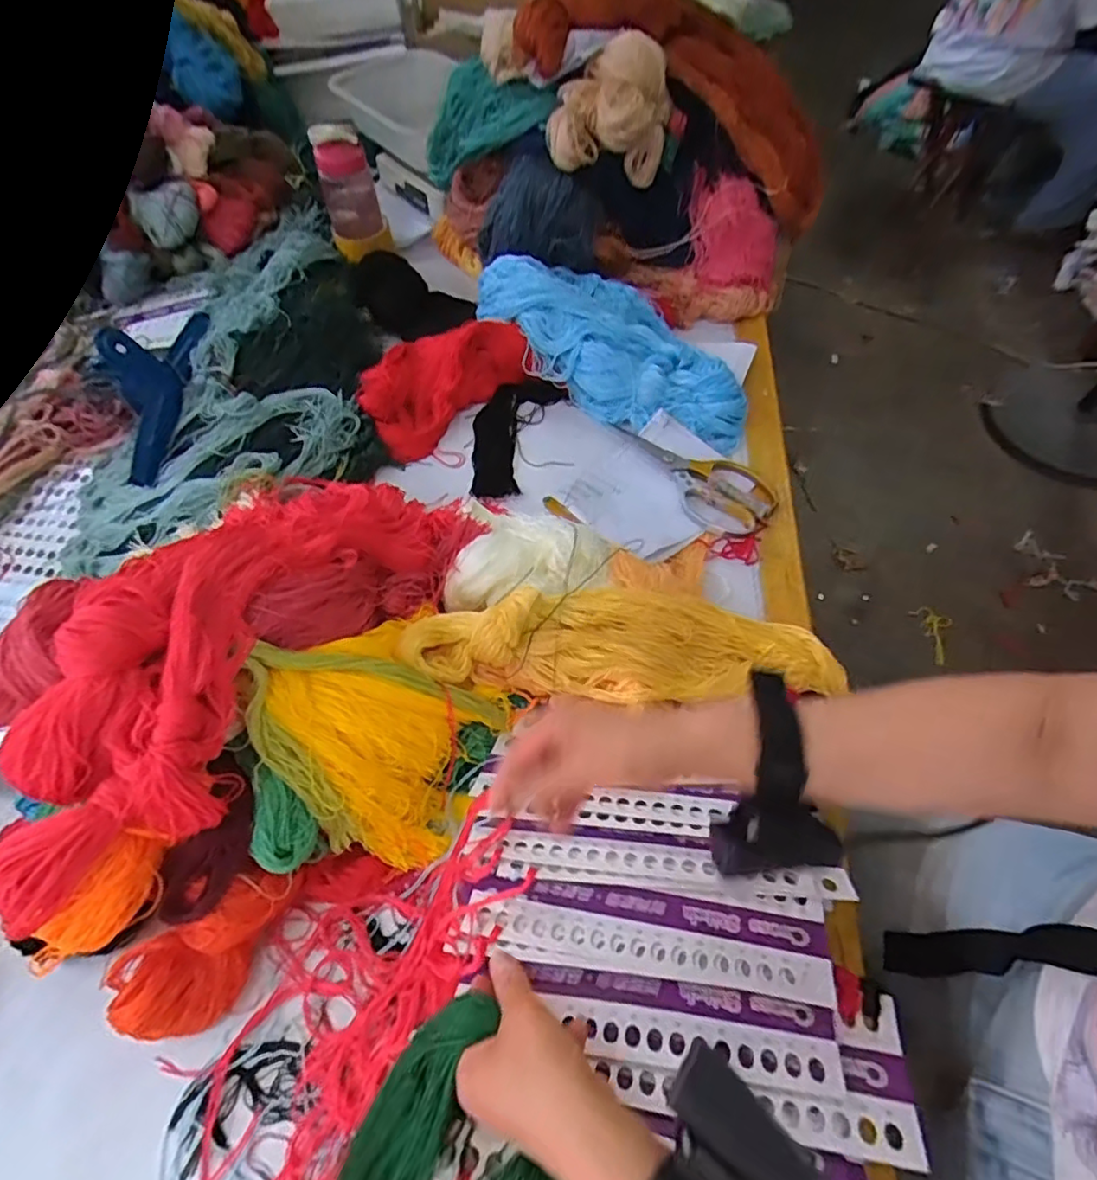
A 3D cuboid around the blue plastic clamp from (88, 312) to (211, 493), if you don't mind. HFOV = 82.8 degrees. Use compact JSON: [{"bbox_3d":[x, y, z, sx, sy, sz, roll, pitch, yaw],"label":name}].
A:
[{"bbox_3d":[-0.485,-0.263,0.737,0.086,0.077,0.312,-4,58,-2],"label":"blue plastic clamp"}]

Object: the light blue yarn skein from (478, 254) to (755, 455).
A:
[{"bbox_3d":[0.086,-0.325,0.792,0.389,0.086,0.191,28,63,18],"label":"light blue yarn skein"}]

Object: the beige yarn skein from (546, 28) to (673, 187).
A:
[{"bbox_3d":[0.080,-0.611,0.800,0.150,0.131,0.123,4,58,4],"label":"beige yarn skein"}]

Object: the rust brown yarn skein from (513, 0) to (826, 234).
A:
[{"bbox_3d":[0.201,-0.700,0.861,0.483,0.109,0.217,18,56,-19],"label":"rust brown yarn skein"}]

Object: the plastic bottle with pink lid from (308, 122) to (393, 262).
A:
[{"bbox_3d":[-0.279,-0.562,0.867,0.076,0.151,0.071,-17,59,-10],"label":"plastic bottle with pink lid"}]

